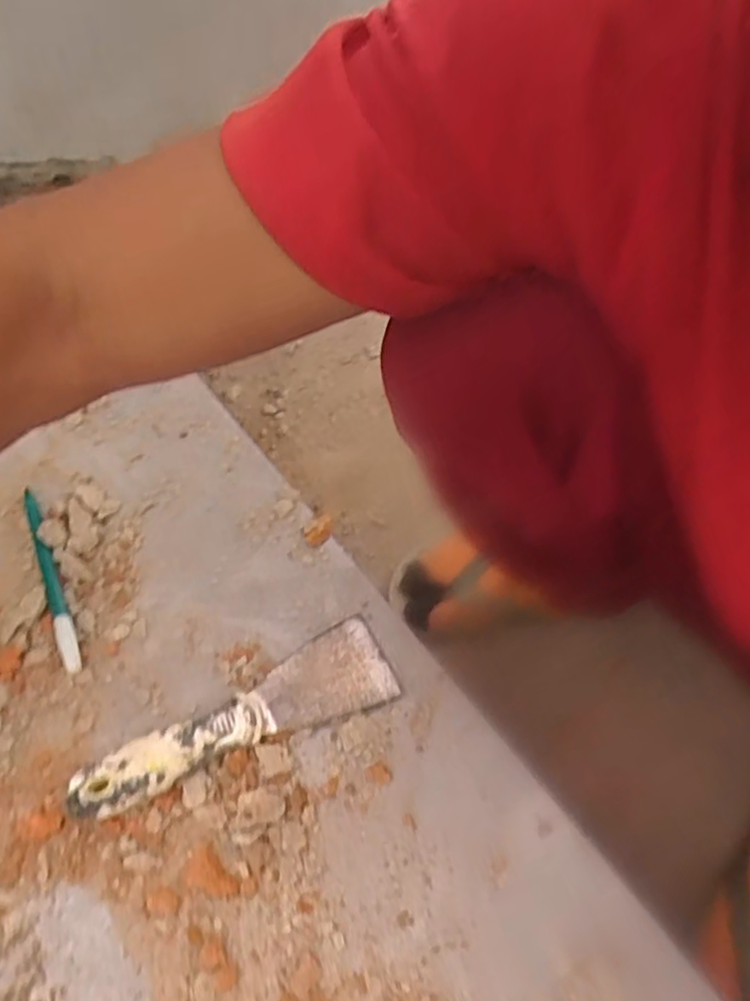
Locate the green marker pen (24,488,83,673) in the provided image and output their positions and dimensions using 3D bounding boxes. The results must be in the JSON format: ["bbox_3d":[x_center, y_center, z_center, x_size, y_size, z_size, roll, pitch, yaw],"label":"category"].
[{"bbox_3d":[-0.216,0.049,0.419,0.012,0.012,0.142,-22,64,-15],"label":"green marker pen"}]

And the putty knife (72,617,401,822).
[{"bbox_3d":[-0.081,0.124,0.379,0.189,0.026,0.057,-19,63,-14],"label":"putty knife"}]

